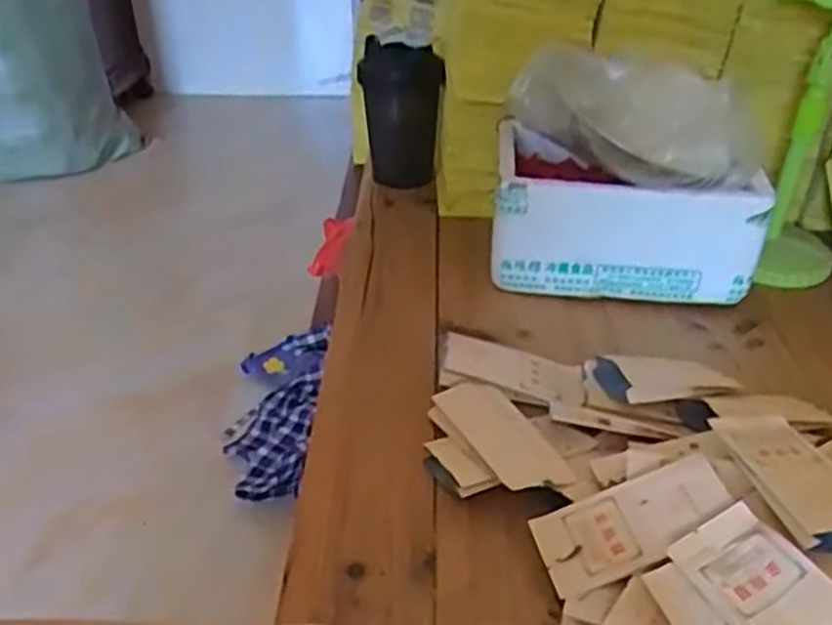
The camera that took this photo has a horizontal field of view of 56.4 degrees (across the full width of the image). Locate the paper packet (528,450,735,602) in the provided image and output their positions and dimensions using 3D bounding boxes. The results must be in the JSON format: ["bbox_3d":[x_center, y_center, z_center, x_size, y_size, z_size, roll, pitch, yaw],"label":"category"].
[{"bbox_3d":[0.123,0.119,0.442,0.109,0.007,0.054,-27,37,-1],"label":"paper packet"}]

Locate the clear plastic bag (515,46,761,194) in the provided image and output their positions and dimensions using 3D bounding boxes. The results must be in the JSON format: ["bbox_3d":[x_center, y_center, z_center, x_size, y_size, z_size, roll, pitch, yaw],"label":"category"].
[{"bbox_3d":[0.180,-0.163,0.647,0.201,0.085,0.090,18,38,24],"label":"clear plastic bag"}]

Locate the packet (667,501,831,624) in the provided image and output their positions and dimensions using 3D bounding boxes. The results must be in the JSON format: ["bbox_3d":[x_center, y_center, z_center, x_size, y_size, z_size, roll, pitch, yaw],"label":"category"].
[{"bbox_3d":[0.179,0.144,0.379,0.050,0.007,0.107,-33,43,-6],"label":"packet"}]

